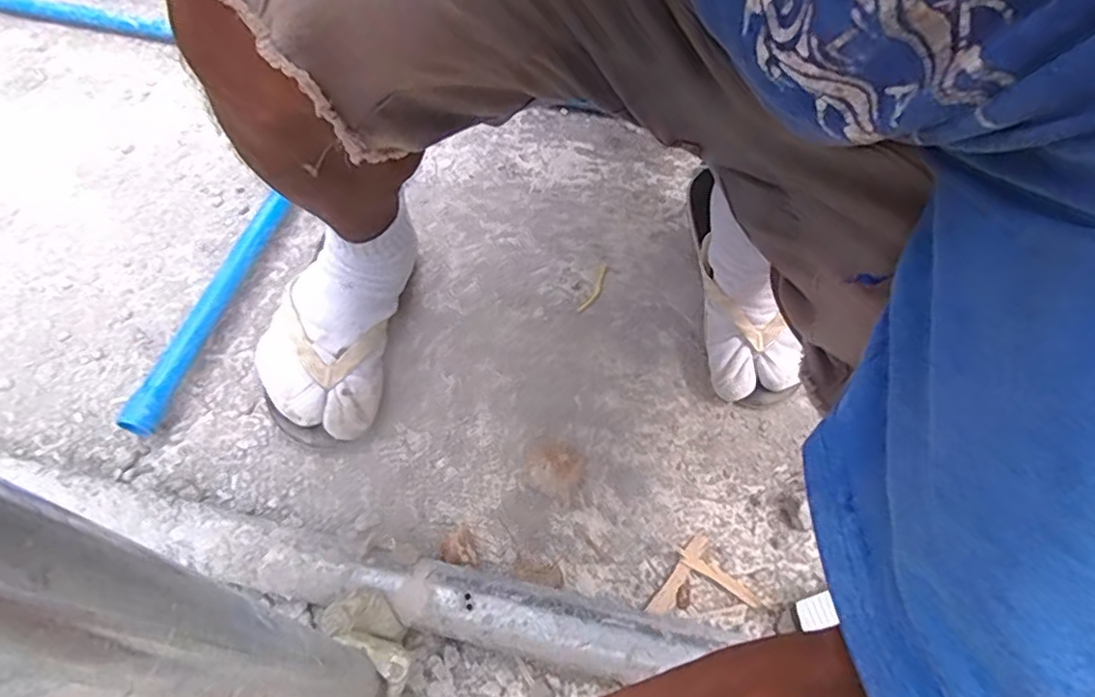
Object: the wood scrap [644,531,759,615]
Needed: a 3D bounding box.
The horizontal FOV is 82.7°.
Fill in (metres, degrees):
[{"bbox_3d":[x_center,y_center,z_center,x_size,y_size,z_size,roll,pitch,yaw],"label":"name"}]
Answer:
[{"bbox_3d":[0.116,0.194,0.493,0.075,0.004,0.067,-30,65,-19],"label":"wood scrap"}]

